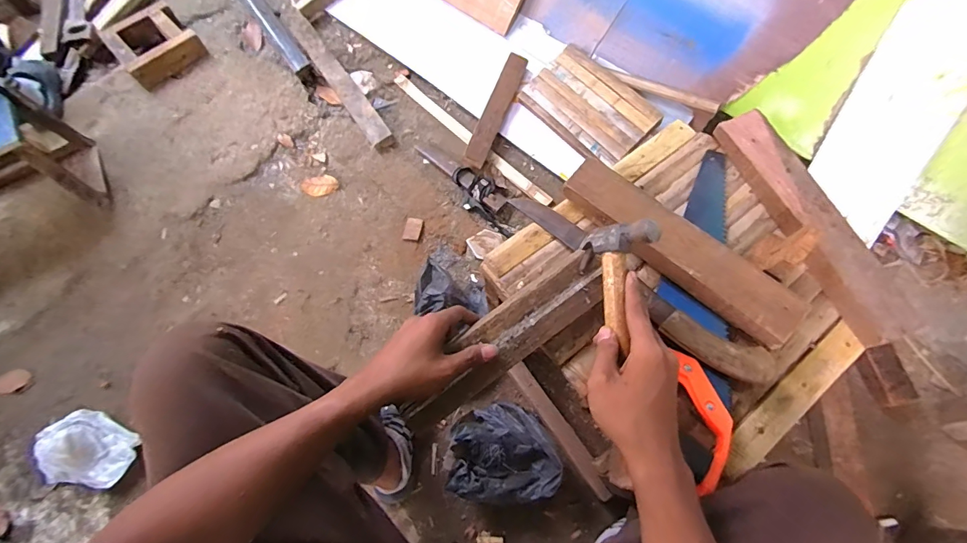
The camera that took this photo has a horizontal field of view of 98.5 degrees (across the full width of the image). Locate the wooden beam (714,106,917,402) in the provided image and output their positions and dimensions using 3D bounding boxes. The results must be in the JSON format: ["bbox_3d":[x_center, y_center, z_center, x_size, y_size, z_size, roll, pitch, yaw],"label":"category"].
[{"bbox_3d":[0.414,-0.042,0.518,0.075,0.040,0.395,-15,69,-4],"label":"wooden beam"}]

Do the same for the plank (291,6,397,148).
[{"bbox_3d":[-0.446,-0.594,1.221,0.065,0.053,0.678,-32,71,-10],"label":"plank"}]

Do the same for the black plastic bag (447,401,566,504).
[{"bbox_3d":[0.042,0.338,0.790,0.196,0.122,0.162,3,69,3],"label":"black plastic bag"}]

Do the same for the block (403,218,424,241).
[{"bbox_3d":[-0.171,-0.102,1.024,0.041,0.015,0.058,9,69,6],"label":"block"}]

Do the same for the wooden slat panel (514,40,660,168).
[{"bbox_3d":[0.262,-0.415,1.042,0.196,0.018,0.322,-44,70,4],"label":"wooden slat panel"}]

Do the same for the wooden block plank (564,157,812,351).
[{"bbox_3d":[0.229,-0.032,0.504,0.299,0.032,0.067,42,75,16],"label":"wooden block plank"}]

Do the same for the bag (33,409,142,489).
[{"bbox_3d":[-0.803,0.344,0.811,0.154,0.084,0.133,9,69,5],"label":"bag"}]

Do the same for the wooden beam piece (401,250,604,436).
[{"bbox_3d":[0.024,0.076,0.458,0.264,0.030,0.062,-40,71,-8],"label":"wooden beam piece"}]

